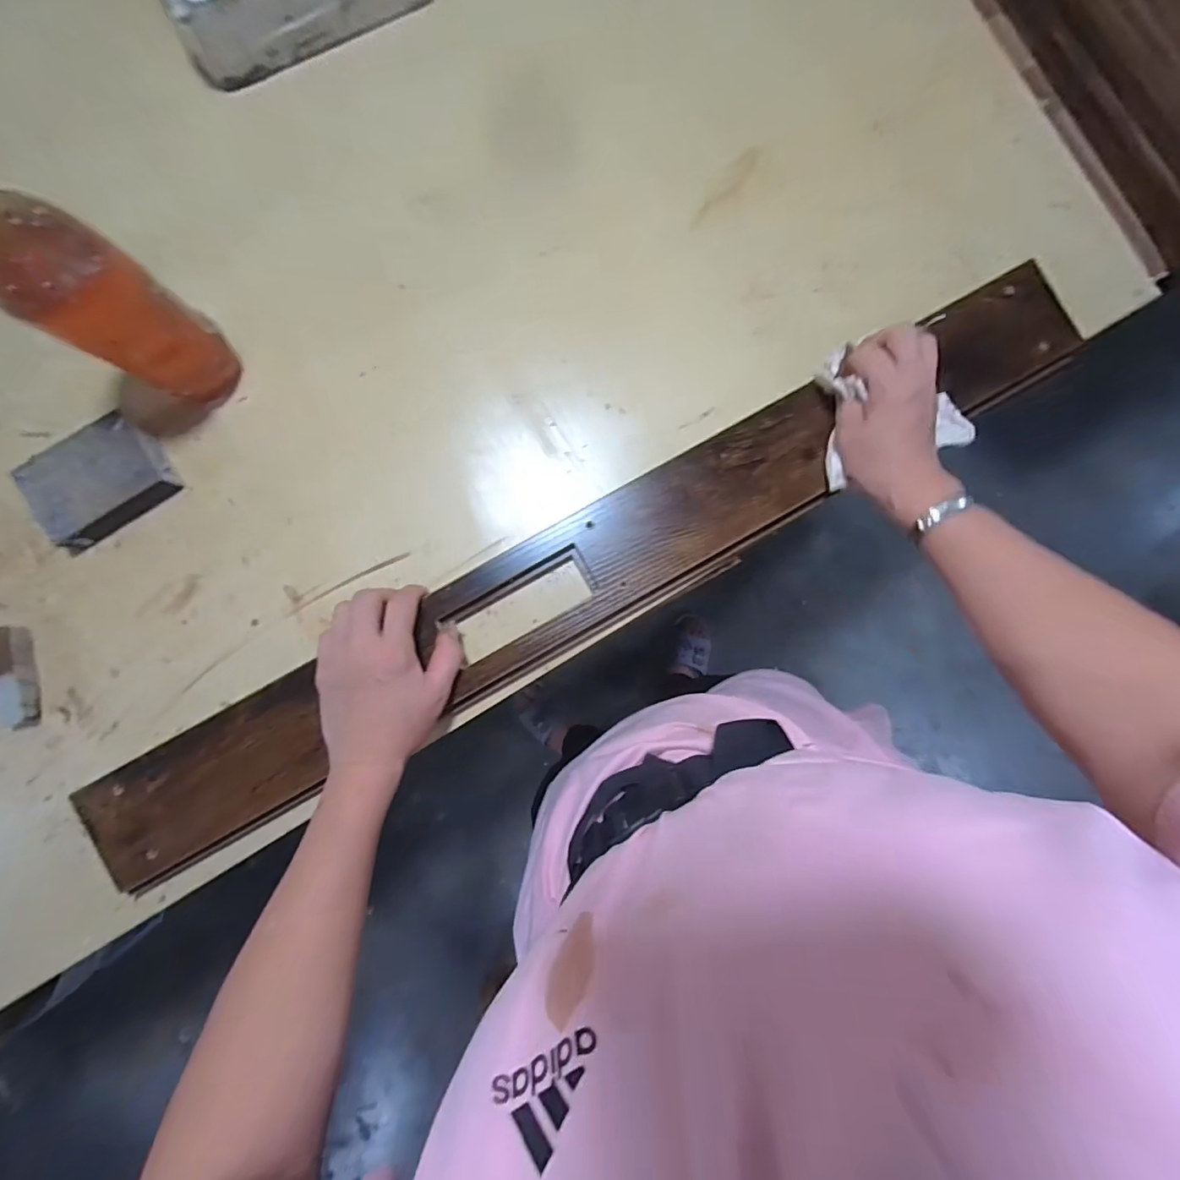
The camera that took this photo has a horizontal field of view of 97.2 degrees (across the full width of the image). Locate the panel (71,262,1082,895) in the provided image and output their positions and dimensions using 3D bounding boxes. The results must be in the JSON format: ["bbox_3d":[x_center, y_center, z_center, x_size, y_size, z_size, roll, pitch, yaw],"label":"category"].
[{"bbox_3d":[0.017,-0.025,0.423,0.867,0.023,0.092,-29,89,-4],"label":"panel"}]

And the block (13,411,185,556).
[{"bbox_3d":[-0.396,-0.089,0.419,0.107,0.026,0.077,-35,89,-3],"label":"block"}]

